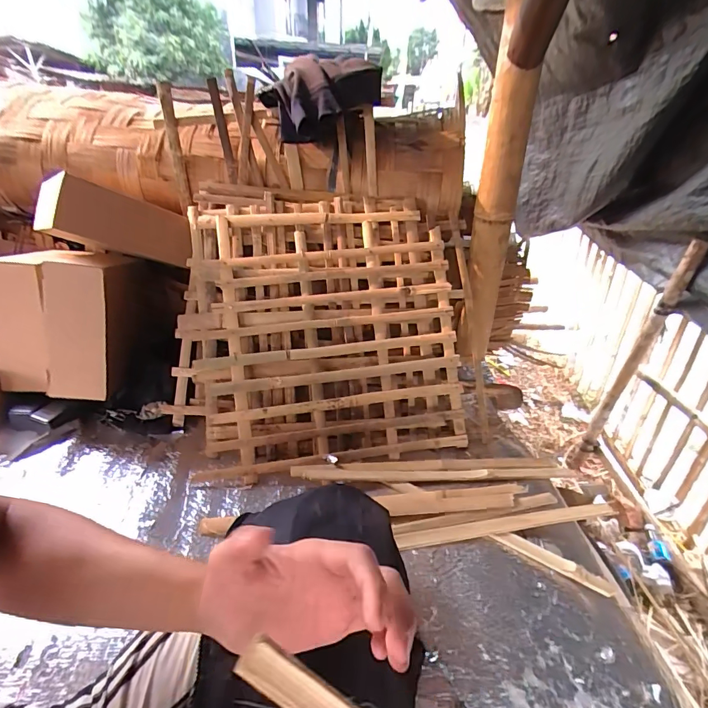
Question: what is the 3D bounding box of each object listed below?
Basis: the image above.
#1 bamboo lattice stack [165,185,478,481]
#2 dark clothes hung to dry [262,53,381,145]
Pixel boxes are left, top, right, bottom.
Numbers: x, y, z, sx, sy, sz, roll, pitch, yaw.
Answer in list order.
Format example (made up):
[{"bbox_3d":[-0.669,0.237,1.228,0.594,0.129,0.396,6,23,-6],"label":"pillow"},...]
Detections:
[{"bbox_3d":[-0.069,-0.072,0.877,0.595,0.578,0.115,1,-9,-3],"label":"bamboo lattice stack"},{"bbox_3d":[-0.065,-0.511,0.848,0.243,0.134,0.215,-3,33,-7],"label":"dark clothes hung to dry"}]

